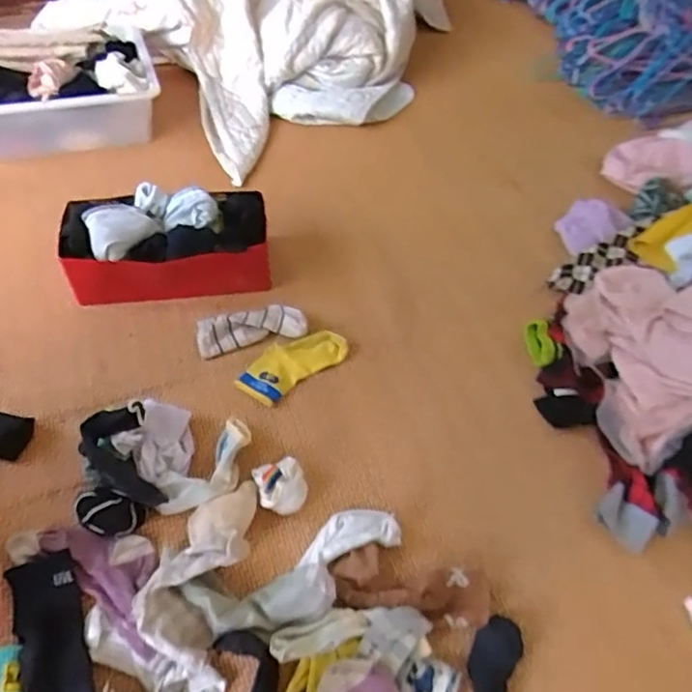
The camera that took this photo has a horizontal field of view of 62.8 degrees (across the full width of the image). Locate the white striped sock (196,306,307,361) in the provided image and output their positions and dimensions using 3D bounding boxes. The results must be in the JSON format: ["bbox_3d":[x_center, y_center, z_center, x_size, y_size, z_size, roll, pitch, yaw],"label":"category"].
[{"bbox_3d":[-0.134,-0.025,0.810,0.151,0.022,0.063,-11,54,-10],"label":"white striped sock"}]

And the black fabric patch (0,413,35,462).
[{"bbox_3d":[-0.422,0.109,0.692,0.065,0.023,0.050,9,54,2],"label":"black fabric patch"}]

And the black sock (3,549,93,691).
[{"bbox_3d":[-0.285,0.299,0.551,0.060,0.022,0.187,-21,57,-17],"label":"black sock"}]

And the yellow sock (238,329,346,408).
[{"bbox_3d":[-0.075,0.023,0.784,0.154,0.013,0.070,-33,61,-24],"label":"yellow sock"}]

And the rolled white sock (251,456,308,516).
[{"bbox_3d":[-0.075,0.168,0.665,0.053,0.033,0.064,-21,57,-17],"label":"rolled white sock"}]

